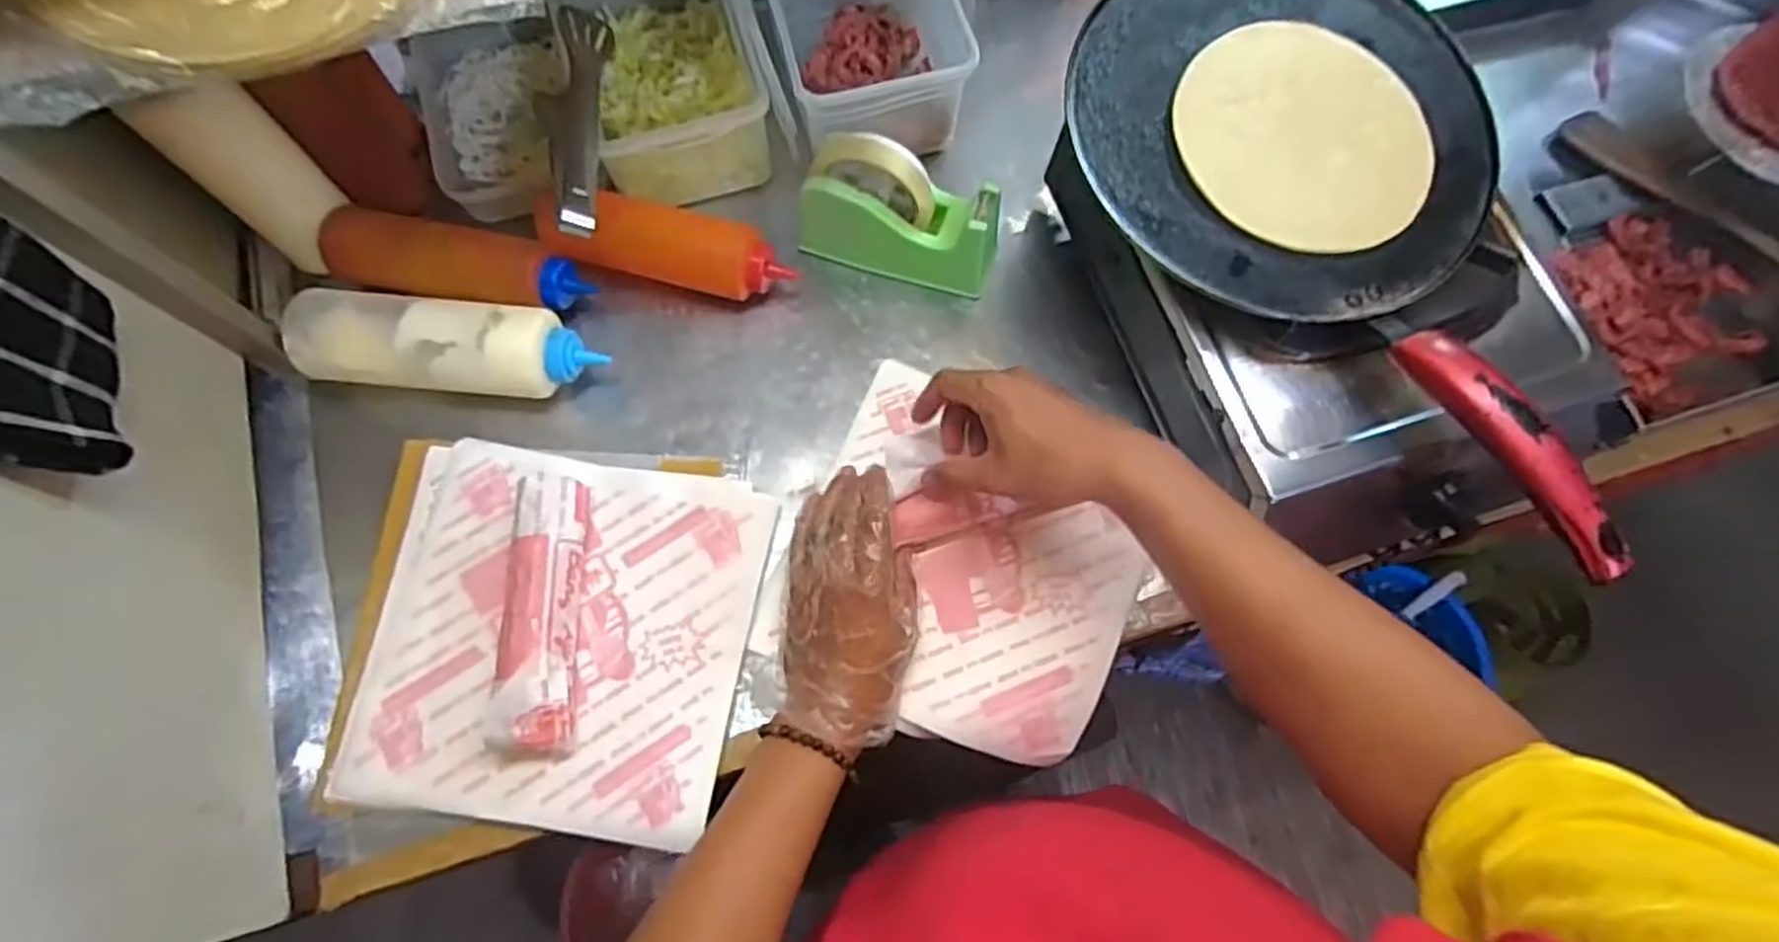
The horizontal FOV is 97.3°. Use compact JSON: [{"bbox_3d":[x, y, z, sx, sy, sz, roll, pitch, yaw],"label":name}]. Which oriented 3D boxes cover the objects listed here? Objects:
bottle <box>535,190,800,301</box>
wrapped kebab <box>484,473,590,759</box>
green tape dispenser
[{"bbox_3d":[-0.180,-0.180,0.636,0.194,0.065,0.058,14,72,3],"label":"bottle"},{"bbox_3d":[-0.241,0.097,0.543,0.048,0.046,0.188,-4,72,-3],"label":"wrapped kebab"},{"bbox_3d":[0.008,-0.204,0.623,0.154,0.108,0.053,16,72,3],"label":"green tape dispenser"}]

